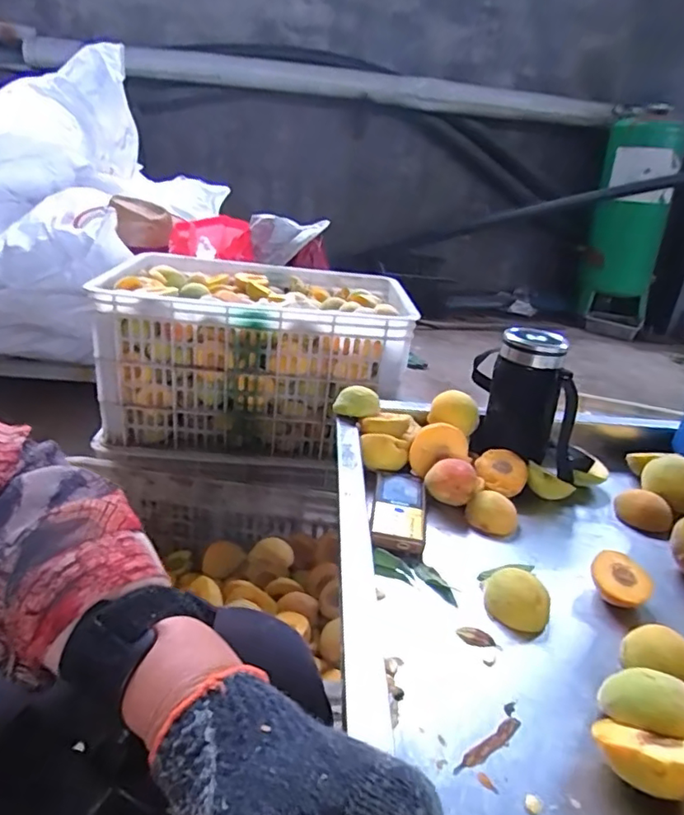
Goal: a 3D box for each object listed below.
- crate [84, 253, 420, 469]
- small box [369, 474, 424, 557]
[{"bbox_3d":[-0.153,-0.094,1.004,0.476,0.265,0.322,3,23,-8],"label":"crate"},{"bbox_3d":[0.061,0.110,0.589,0.055,0.019,0.122,8,23,4],"label":"small box"}]

